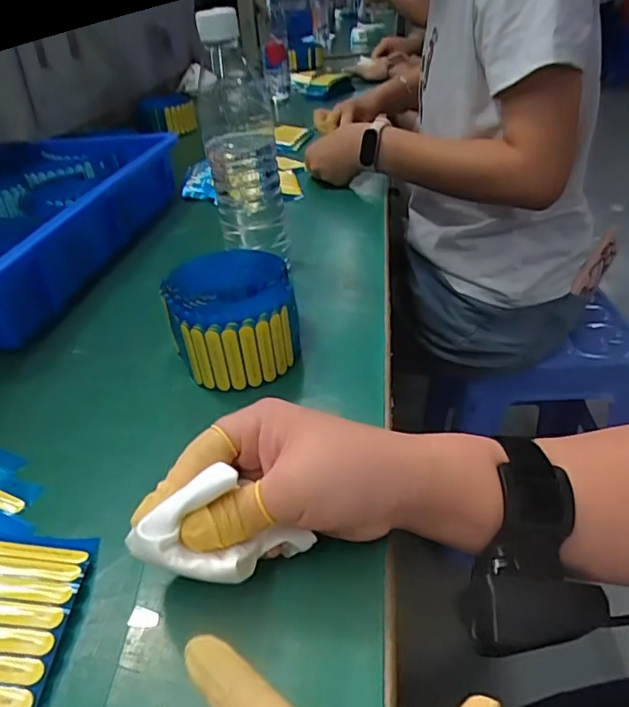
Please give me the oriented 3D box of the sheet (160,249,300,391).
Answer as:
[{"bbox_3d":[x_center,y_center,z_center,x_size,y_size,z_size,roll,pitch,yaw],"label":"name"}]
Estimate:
[{"bbox_3d":[-0.063,-0.030,0.428,0.095,0.058,0.121,-8,35,-3],"label":"sheet"}]

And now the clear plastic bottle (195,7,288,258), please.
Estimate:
[{"bbox_3d":[-0.064,-0.180,0.485,0.061,0.206,0.066,-11,35,-7],"label":"clear plastic bottle"}]

